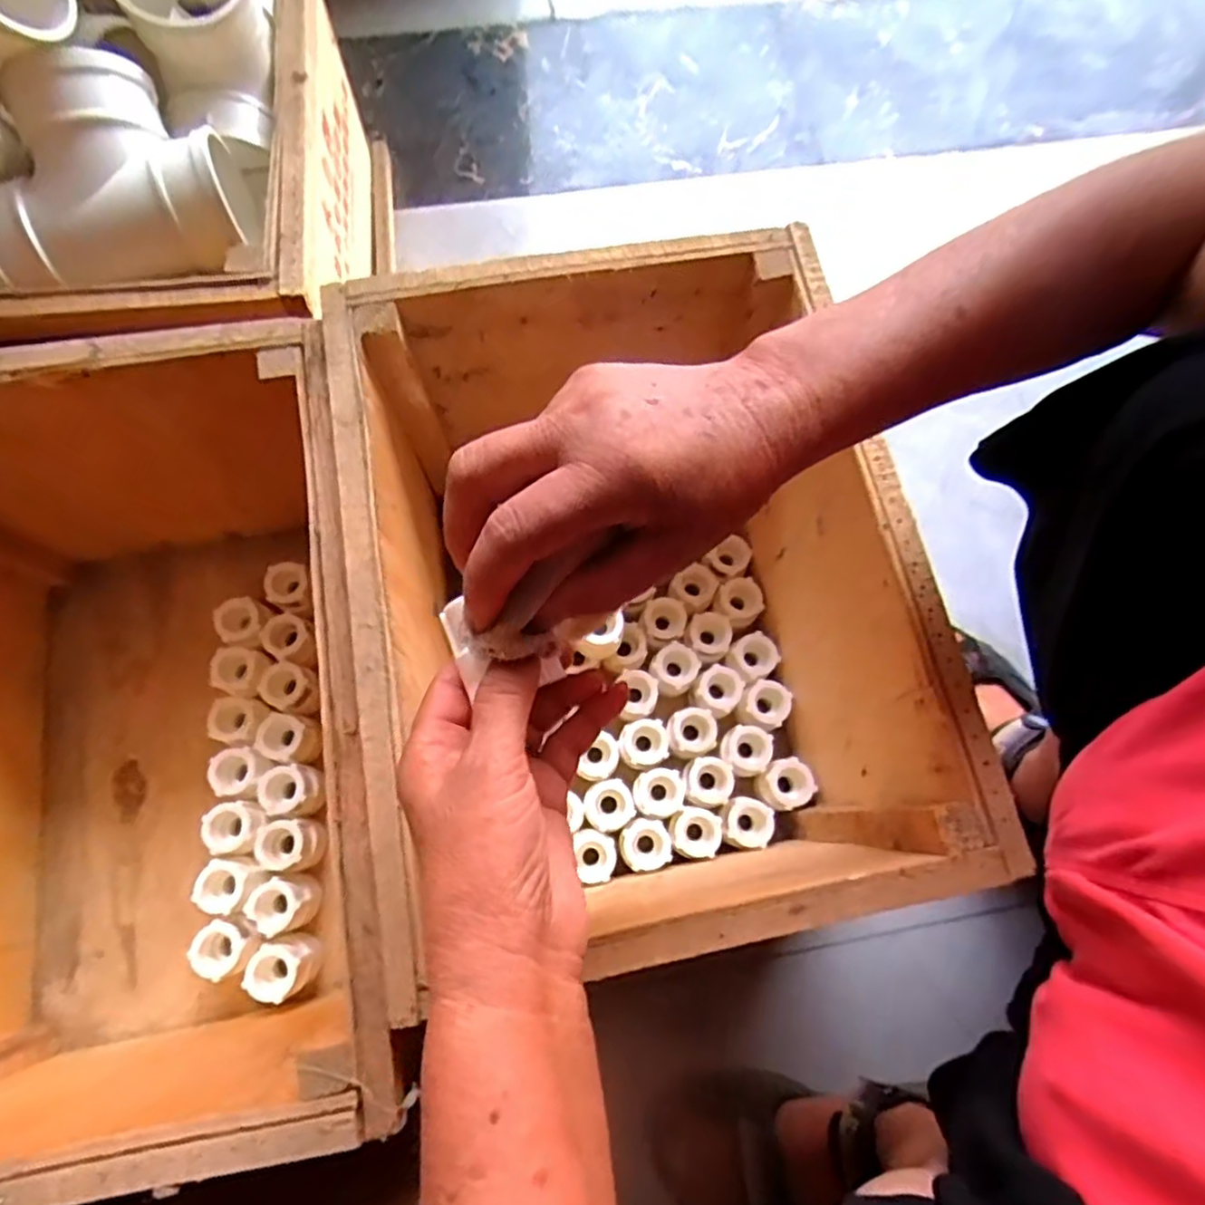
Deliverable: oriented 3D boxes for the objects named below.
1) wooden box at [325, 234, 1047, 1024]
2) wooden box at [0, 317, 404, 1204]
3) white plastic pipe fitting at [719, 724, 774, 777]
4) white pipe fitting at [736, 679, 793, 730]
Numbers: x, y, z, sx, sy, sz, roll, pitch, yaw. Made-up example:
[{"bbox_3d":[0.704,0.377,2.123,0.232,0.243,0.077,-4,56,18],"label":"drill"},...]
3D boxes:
[{"bbox_3d":[0.013,0.006,0.474,0.302,0.231,0.392,-10,73,-5],"label":"wooden box"},{"bbox_3d":[-0.299,0.090,0.453,0.337,0.251,0.420,-9,72,-5],"label":"wooden box"},{"bbox_3d":[0.116,0.121,0.554,0.036,0.033,0.037,1,72,-2],"label":"white plastic pipe fitting"},{"bbox_3d":[0.134,0.086,0.562,0.037,0.029,0.036,1,72,-2],"label":"white pipe fitting"}]

